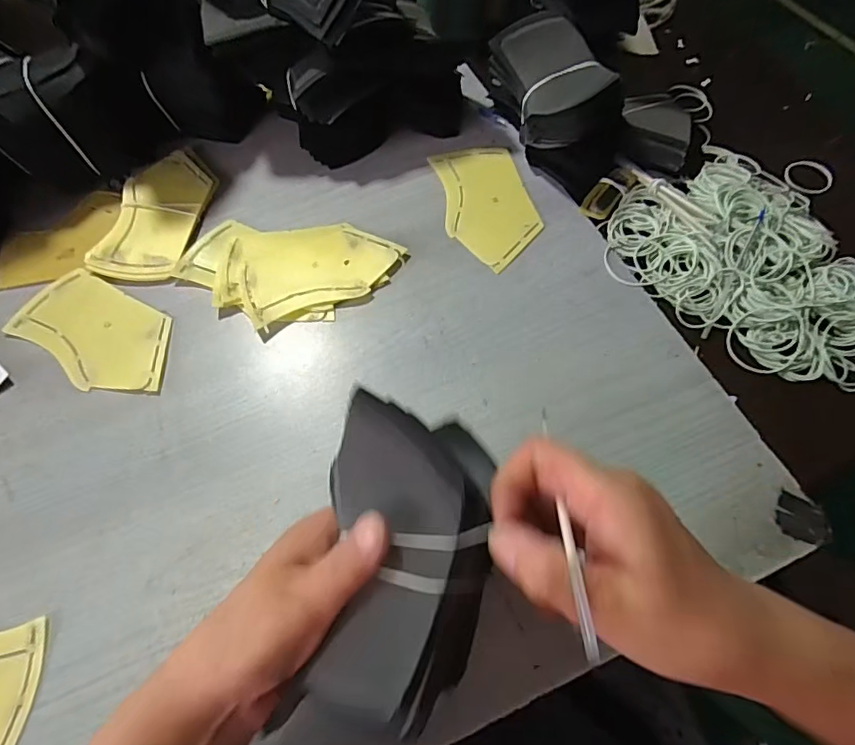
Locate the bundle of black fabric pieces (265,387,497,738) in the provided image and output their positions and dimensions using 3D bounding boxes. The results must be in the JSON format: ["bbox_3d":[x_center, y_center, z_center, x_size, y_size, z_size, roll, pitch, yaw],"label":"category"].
[{"bbox_3d":[-0.013,0.079,0.229,0.079,0.046,0.131,3,64,2],"label":"bundle of black fabric pieces"}]

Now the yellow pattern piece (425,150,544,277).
[{"bbox_3d":[0.054,-0.154,0.468,0.079,0.004,0.144,-13,62,-4],"label":"yellow pattern piece"}]

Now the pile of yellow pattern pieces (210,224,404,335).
[{"bbox_3d":[-0.100,-0.086,0.432,0.147,0.008,0.102,-1,64,0],"label":"pile of yellow pattern pieces"}]

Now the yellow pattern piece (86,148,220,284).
[{"bbox_3d":[-0.242,-0.147,0.467,0.078,0.008,0.147,8,63,1],"label":"yellow pattern piece"}]

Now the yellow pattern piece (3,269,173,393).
[{"bbox_3d":[-0.263,-0.032,0.412,0.142,0.004,0.077,27,67,13],"label":"yellow pattern piece"}]

